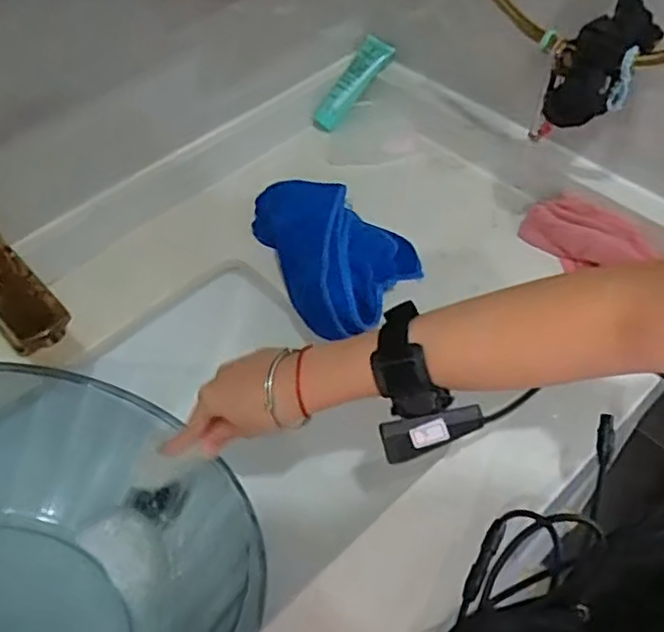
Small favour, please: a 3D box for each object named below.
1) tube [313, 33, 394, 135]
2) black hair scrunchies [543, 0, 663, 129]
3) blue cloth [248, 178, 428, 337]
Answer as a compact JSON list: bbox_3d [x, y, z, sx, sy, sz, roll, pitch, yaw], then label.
[{"bbox_3d":[0.022,-0.277,0.778,0.122,0.025,0.036,-50,57,13],"label":"tube"},{"bbox_3d":[0.203,-0.194,0.493,0.062,0.080,0.058,25,58,21],"label":"black hair scrunchies"},{"bbox_3d":[-0.008,-0.066,0.636,0.173,0.049,0.130,29,59,24],"label":"blue cloth"}]

